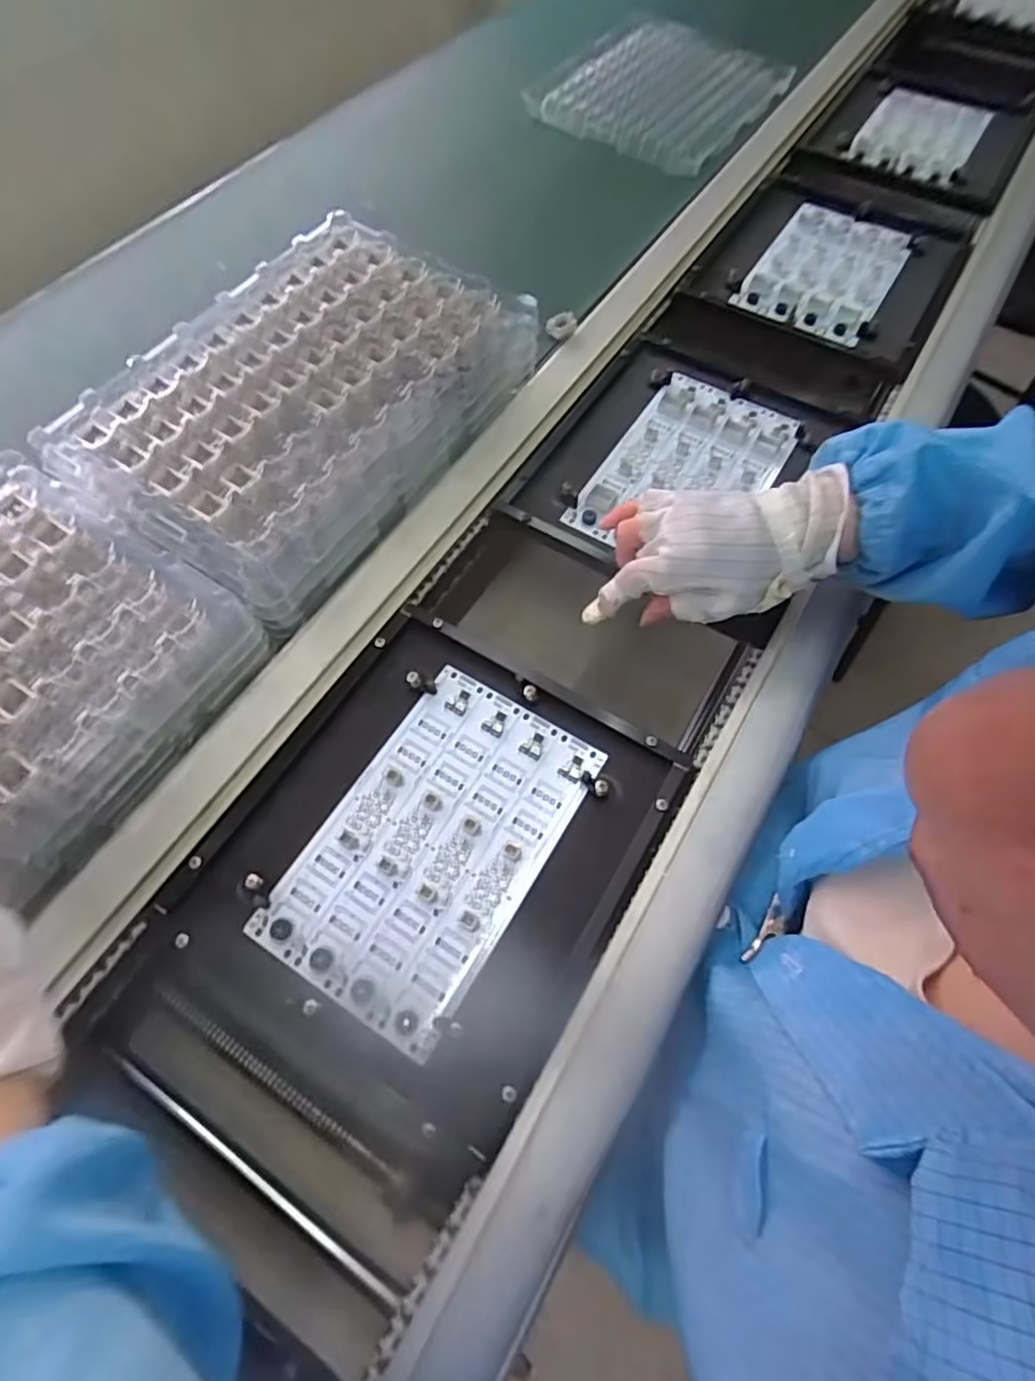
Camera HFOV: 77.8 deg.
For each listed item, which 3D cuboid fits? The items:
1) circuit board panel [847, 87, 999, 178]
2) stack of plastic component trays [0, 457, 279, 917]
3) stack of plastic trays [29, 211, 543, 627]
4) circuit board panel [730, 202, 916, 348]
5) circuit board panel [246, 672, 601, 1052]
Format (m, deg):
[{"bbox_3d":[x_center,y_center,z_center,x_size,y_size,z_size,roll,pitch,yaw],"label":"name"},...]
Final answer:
[{"bbox_3d":[0.532,-0.736,0.840,0.137,0.024,0.246,27,67,13],"label":"circuit board panel"},{"bbox_3d":[-0.344,0.028,0.384,0.215,0.062,0.332,31,68,14],"label":"stack of plastic component trays"},{"bbox_3d":[-0.162,-0.227,0.518,0.219,0.079,0.338,29,67,14],"label":"stack of plastic trays"},{"bbox_3d":[0.333,-0.452,0.685,0.131,0.014,0.219,30,67,14],"label":"circuit board panel"},{"bbox_3d":[-0.051,0.091,0.403,0.128,0.004,0.208,30,67,14],"label":"circuit board panel"}]

